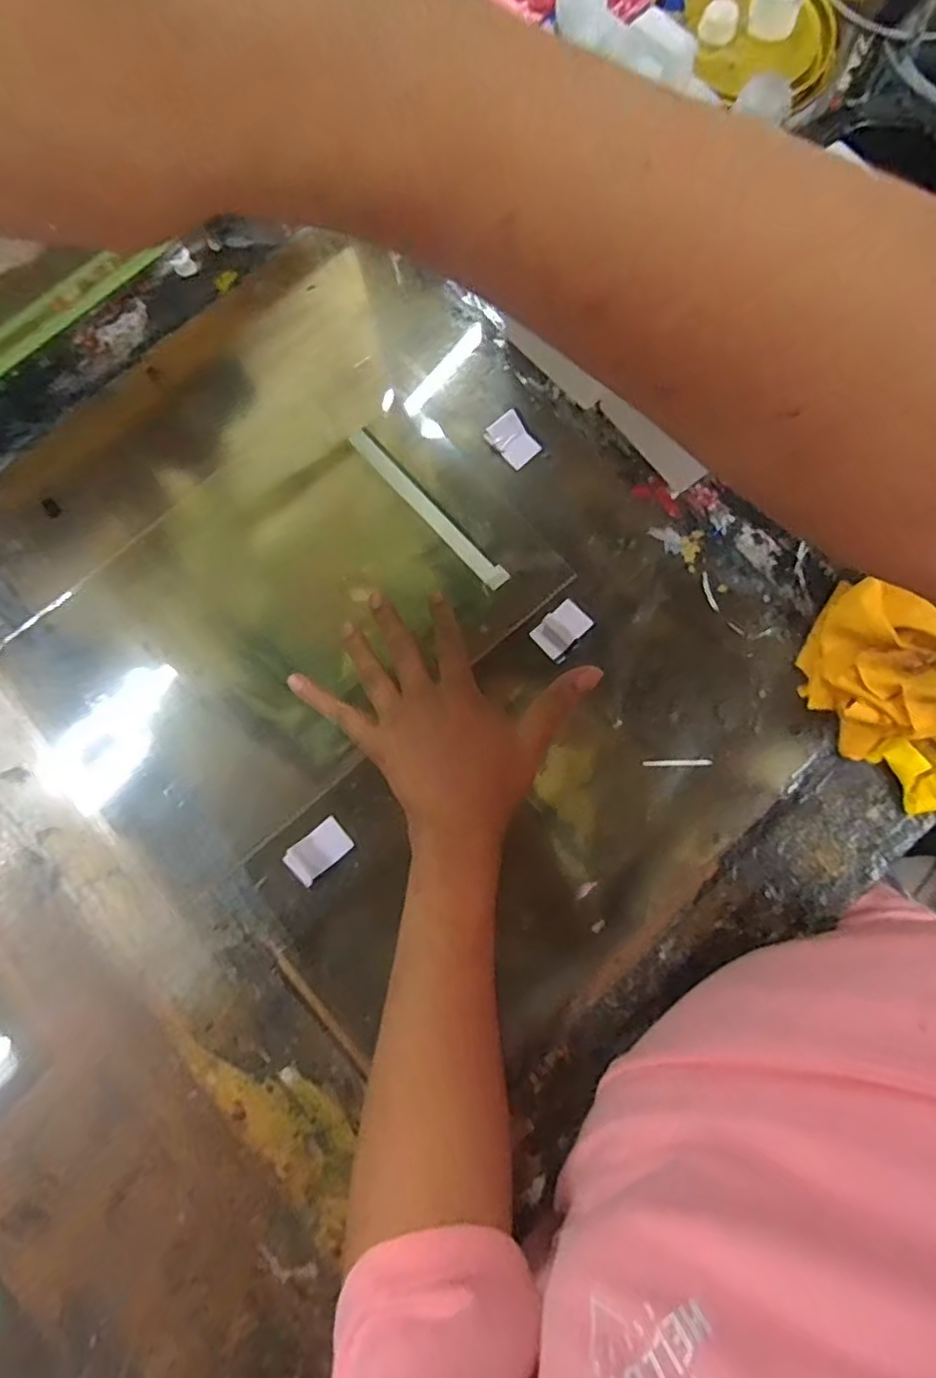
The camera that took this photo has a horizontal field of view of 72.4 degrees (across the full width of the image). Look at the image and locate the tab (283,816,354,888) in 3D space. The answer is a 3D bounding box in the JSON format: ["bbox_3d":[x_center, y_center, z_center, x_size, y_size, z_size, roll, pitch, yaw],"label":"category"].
[{"bbox_3d":[-0.103,0.111,0.439,0.043,0.009,0.027,-40,83,-8],"label":"tab"}]

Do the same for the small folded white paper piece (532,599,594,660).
[{"bbox_3d":[0.068,-0.044,0.463,0.040,0.009,0.028,-42,81,-6],"label":"small folded white paper piece"}]

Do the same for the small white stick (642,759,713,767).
[{"bbox_3d":[0.147,0.052,0.448,0.046,0.007,0.005,-3,79,10],"label":"small white stick"}]

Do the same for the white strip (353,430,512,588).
[{"bbox_3d":[-0.032,-0.137,0.484,0.018,0.010,0.164,-43,82,-6],"label":"white strip"}]

